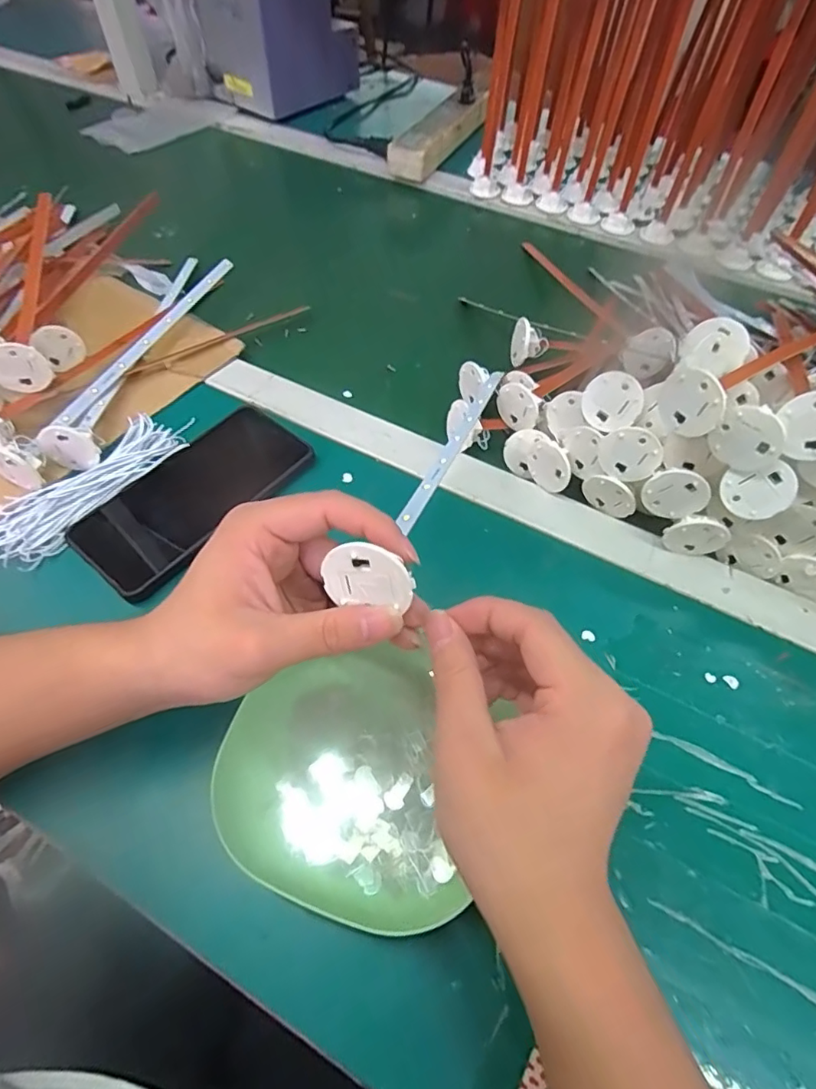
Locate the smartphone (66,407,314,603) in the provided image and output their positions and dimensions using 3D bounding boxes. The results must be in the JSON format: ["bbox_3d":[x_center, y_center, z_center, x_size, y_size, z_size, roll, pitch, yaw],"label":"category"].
[{"bbox_3d":[-0.153,-0.035,0.395,0.070,0.011,0.163,42,67,5],"label":"smartphone"}]

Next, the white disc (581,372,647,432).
[{"bbox_3d":[0.136,-0.095,0.363,0.038,0.037,0.006,-6,10,37],"label":"white disc"}]

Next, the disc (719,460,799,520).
[{"bbox_3d":[0.211,-0.031,0.328,0.038,0.033,0.004,-10,17,32],"label":"disc"}]

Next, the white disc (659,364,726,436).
[{"bbox_3d":[0.161,-0.081,0.311,0.008,0.038,0.037,-31,63,-21],"label":"white disc"}]

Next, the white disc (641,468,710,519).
[{"bbox_3d":[0.170,-0.032,0.348,0.036,0.037,0.004,43,43,-20],"label":"white disc"}]

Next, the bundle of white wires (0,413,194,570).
[{"bbox_3d":[-0.225,-0.043,0.385,0.054,0.010,0.142,28,59,18],"label":"bundle of white wires"}]

